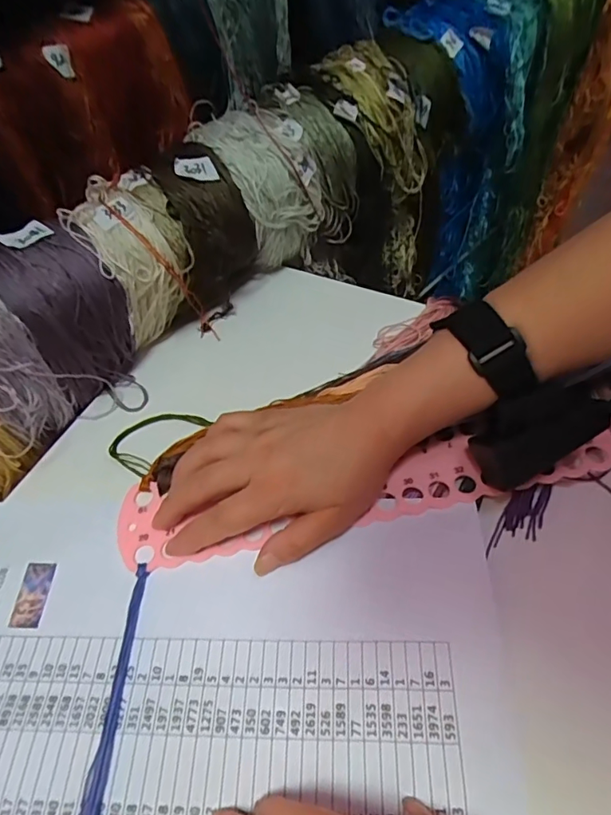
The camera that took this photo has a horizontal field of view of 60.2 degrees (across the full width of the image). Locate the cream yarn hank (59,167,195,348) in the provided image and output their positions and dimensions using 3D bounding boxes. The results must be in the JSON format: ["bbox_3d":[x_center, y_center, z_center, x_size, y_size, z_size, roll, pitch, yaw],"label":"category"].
[{"bbox_3d":[-0.122,-0.108,0.377,0.066,0.085,0.087,-28,58,-16],"label":"cream yarn hank"}]

